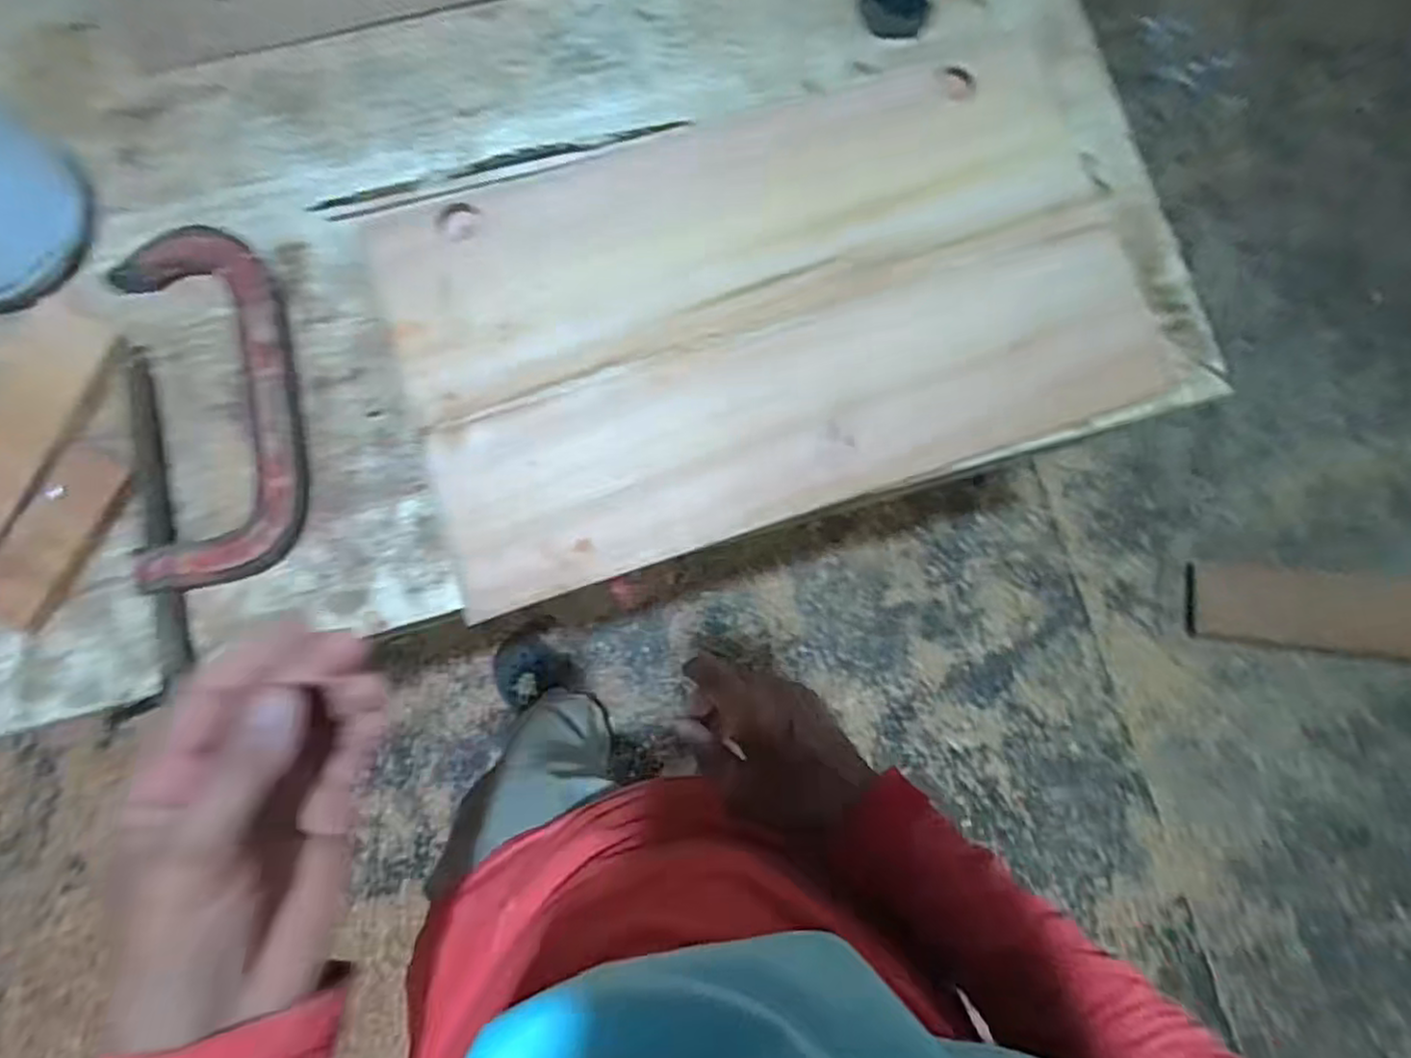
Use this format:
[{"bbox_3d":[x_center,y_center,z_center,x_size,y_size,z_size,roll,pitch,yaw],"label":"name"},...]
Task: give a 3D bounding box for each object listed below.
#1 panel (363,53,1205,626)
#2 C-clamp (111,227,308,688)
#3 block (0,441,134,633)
[{"bbox_3d":[0.059,-0.188,0.580,0.609,0.027,0.344,-17,83,-5],"label":"panel"},{"bbox_3d":[-0.387,-0.072,0.549,0.126,0.020,0.335,-10,82,-4],"label":"C-clamp"},{"bbox_3d":[-0.494,0.005,0.531,0.052,0.018,0.138,25,82,1],"label":"block"}]

